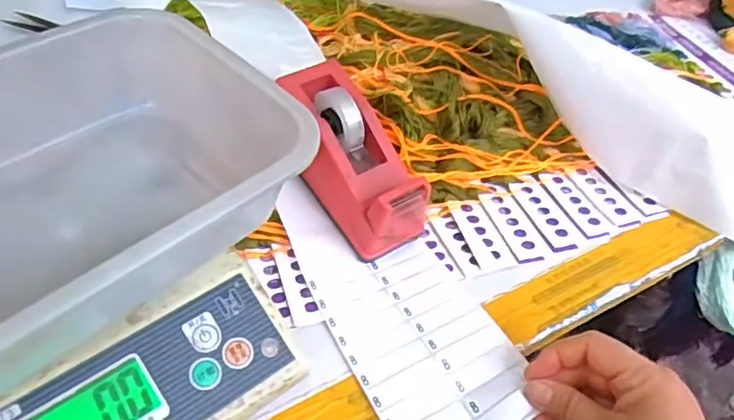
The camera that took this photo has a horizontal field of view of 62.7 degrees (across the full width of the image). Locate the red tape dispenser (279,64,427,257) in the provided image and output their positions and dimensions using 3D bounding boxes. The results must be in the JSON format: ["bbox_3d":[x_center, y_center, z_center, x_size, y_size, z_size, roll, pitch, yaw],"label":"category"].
[{"bbox_3d":[-0.010,-0.044,0.468,0.066,0.071,0.160,-21,78,-21],"label":"red tape dispenser"}]

